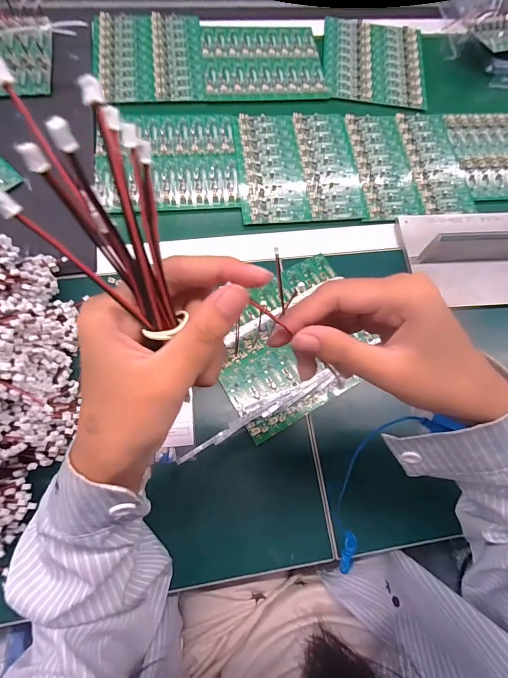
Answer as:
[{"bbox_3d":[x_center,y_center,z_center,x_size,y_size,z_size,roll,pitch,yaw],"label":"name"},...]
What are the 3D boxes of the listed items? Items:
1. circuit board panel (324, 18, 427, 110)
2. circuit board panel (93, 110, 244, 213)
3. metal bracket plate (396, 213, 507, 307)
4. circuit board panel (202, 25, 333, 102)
[{"bbox_3d":[0.204,-0.472,0.603,0.169,0.009,0.192,6,69,-2],"label":"circuit board panel"},{"bbox_3d":[-0.122,-0.261,0.508,0.202,0.012,0.174,-3,70,-5],"label":"circuit board panel"},{"bbox_3d":[0.306,-0.115,0.463,0.200,0.053,0.139,-3,73,-4],"label":"metal bracket plate"},{"bbox_3d":[0.016,-0.455,0.581,0.193,0.009,0.168,-3,70,-5],"label":"circuit board panel"}]

